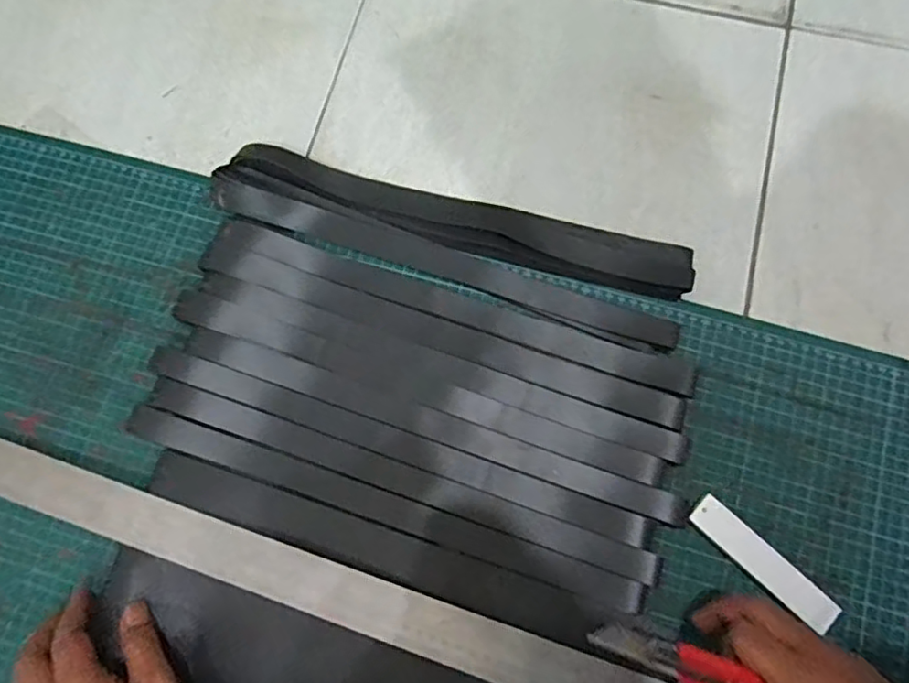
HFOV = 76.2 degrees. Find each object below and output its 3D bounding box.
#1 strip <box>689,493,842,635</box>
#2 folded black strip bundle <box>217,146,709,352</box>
[{"bbox_3d":[0.228,0.163,0.431,0.116,0.011,0.025,43,81,10],"label":"strip"},{"bbox_3d":[-0.003,-0.082,0.485,0.390,0.029,0.090,14,78,4],"label":"folded black strip bundle"}]

